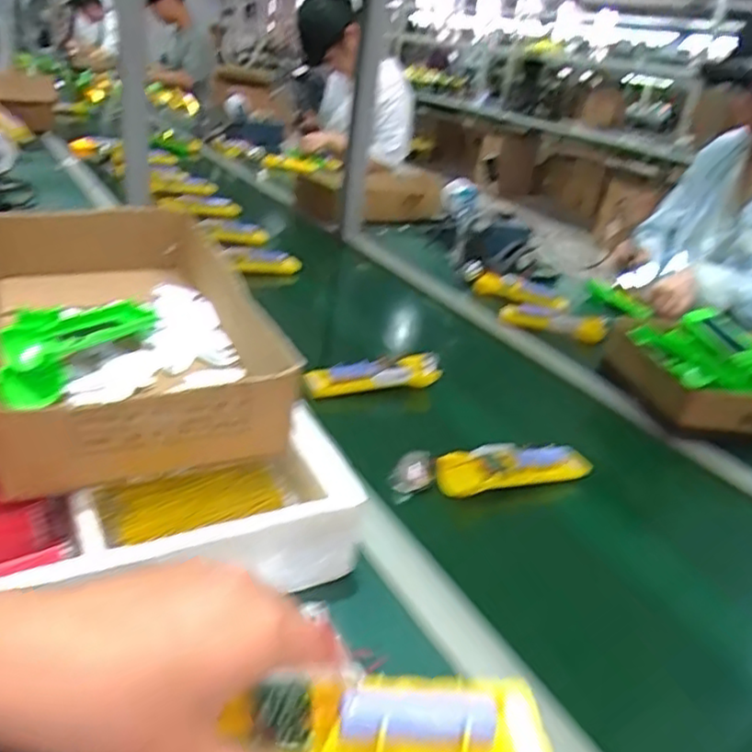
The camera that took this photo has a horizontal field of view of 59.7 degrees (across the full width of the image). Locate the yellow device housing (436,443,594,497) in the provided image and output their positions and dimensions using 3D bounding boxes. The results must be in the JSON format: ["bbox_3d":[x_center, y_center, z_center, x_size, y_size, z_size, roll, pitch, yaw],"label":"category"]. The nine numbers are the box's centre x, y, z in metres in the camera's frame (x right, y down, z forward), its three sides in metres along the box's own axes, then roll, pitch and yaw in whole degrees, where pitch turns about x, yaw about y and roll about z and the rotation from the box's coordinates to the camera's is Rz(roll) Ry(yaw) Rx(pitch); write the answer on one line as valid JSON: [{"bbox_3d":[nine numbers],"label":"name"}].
[{"bbox_3d":[0.144,0.095,0.690,0.168,0.026,0.052,-5,30,-24],"label":"yellow device housing"}]

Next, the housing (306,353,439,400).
[{"bbox_3d":[-0.001,-0.002,0.838,0.176,0.034,0.031,-3,30,-21],"label":"housing"}]

